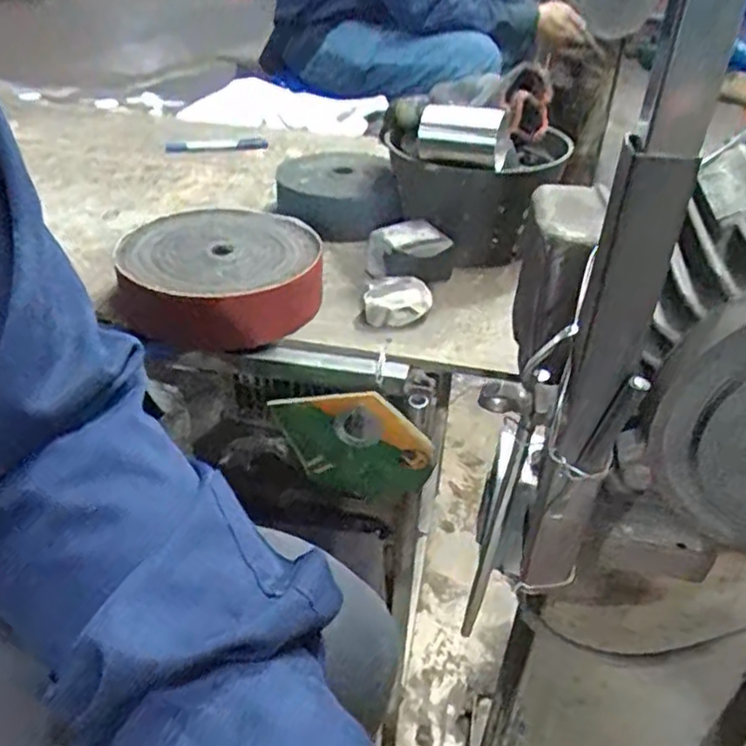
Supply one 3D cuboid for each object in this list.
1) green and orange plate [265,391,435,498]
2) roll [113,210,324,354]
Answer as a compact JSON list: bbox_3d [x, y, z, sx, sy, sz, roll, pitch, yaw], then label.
[{"bbox_3d":[-0.017,0.058,0.544,0.126,0.102,0.007,8,36,8],"label":"green and orange plate"},{"bbox_3d":[-0.130,-0.084,0.582,0.163,0.043,0.190,-9,37,-15],"label":"roll"}]

